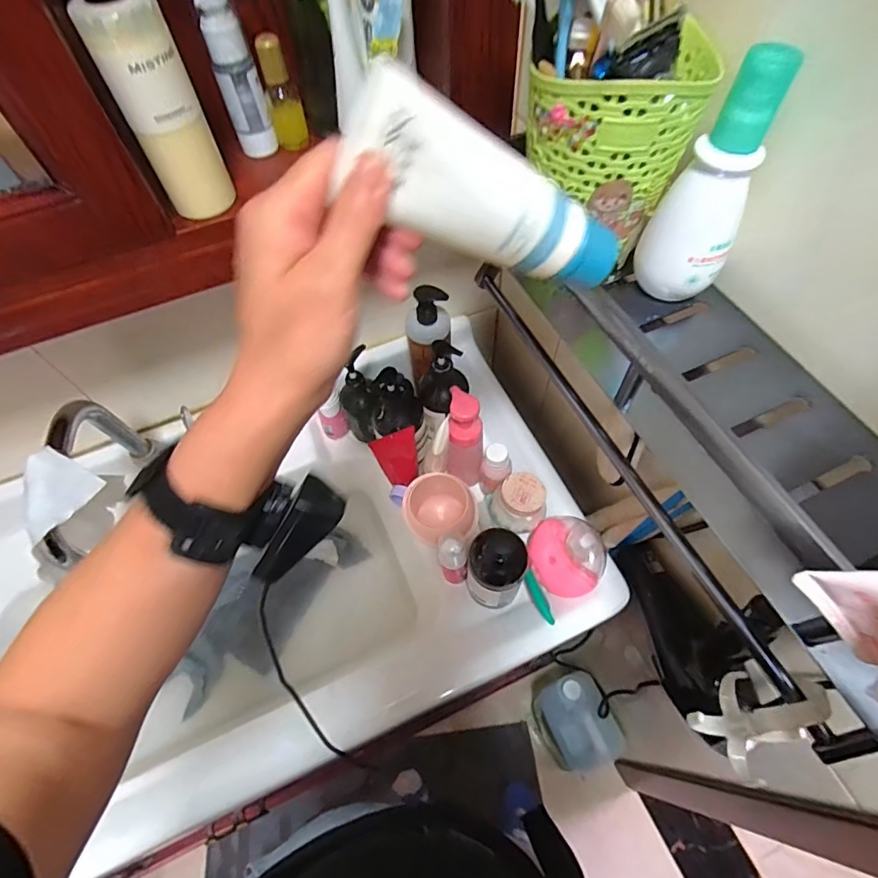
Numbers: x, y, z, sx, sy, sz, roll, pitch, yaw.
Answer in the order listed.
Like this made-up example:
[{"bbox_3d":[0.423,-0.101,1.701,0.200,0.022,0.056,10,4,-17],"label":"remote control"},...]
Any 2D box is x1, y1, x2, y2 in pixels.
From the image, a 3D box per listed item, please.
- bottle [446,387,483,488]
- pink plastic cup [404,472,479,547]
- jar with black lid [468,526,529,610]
[{"bbox_3d":[0.036,0.003,0.672,0.053,0.167,0.049,11,62,7],"label":"bottle"},{"bbox_3d":[0.005,0.091,0.682,0.094,0.094,0.084,0,59,5],"label":"pink plastic cup"},{"bbox_3d":[0.070,0.160,0.600,0.065,0.140,0.069,0,61,1],"label":"jar with black lid"}]

